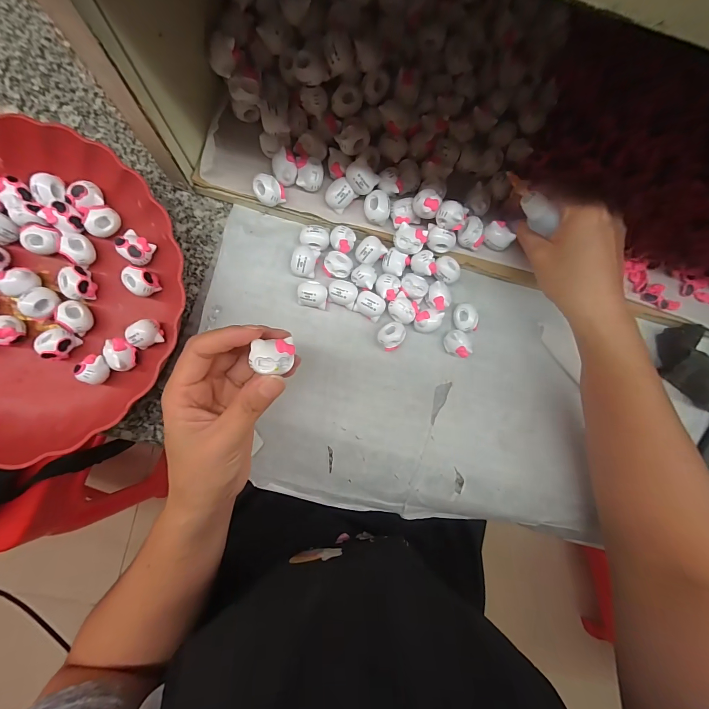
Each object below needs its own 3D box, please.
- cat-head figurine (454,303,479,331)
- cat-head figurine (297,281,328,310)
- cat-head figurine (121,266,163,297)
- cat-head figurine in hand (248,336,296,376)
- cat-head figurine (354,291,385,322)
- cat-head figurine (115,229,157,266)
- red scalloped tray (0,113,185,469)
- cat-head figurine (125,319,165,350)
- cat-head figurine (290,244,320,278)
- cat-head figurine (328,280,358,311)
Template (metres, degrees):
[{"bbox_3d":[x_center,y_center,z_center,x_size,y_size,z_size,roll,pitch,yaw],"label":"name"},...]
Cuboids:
[{"bbox_3d":[0.097,-0.032,0.305,0.017,0.021,0.025,-25,88,-8],"label":"cat-head figurine"},{"bbox_3d":[-0.036,-0.051,0.293,0.024,0.018,0.023,3,85,-6],"label":"cat-head figurine"},{"bbox_3d":[-0.173,-0.059,0.278,0.023,0.022,0.021,32,83,-3],"label":"cat-head figurine"},{"bbox_3d":[-0.046,0.001,0.197,0.023,0.010,0.020,-5,86,-7],"label":"cat-head figurine in hand"},{"bbox_3d":[0.014,-0.043,0.297,0.025,0.018,0.021,28,83,-3],"label":"cat-head figurine"},{"bbox_3d":[-0.178,-0.086,0.278,0.024,0.019,0.023,32,83,-3],"label":"cat-head figurine"},{"bbox_3d":[-0.252,-0.045,0.259,0.241,0.048,0.241,34,82,-2],"label":"red scalloped tray"},{"bbox_3d":[-0.167,-0.016,0.276,0.024,0.022,0.021,-20,88,-8],"label":"cat-head figurine"},{"bbox_3d":[-0.043,-0.079,0.293,0.021,0.019,0.026,15,84,-5],"label":"cat-head figurine"},{"bbox_3d":[-0.010,-0.054,0.295,0.024,0.020,0.022,20,83,-4],"label":"cat-head figurine"}]

